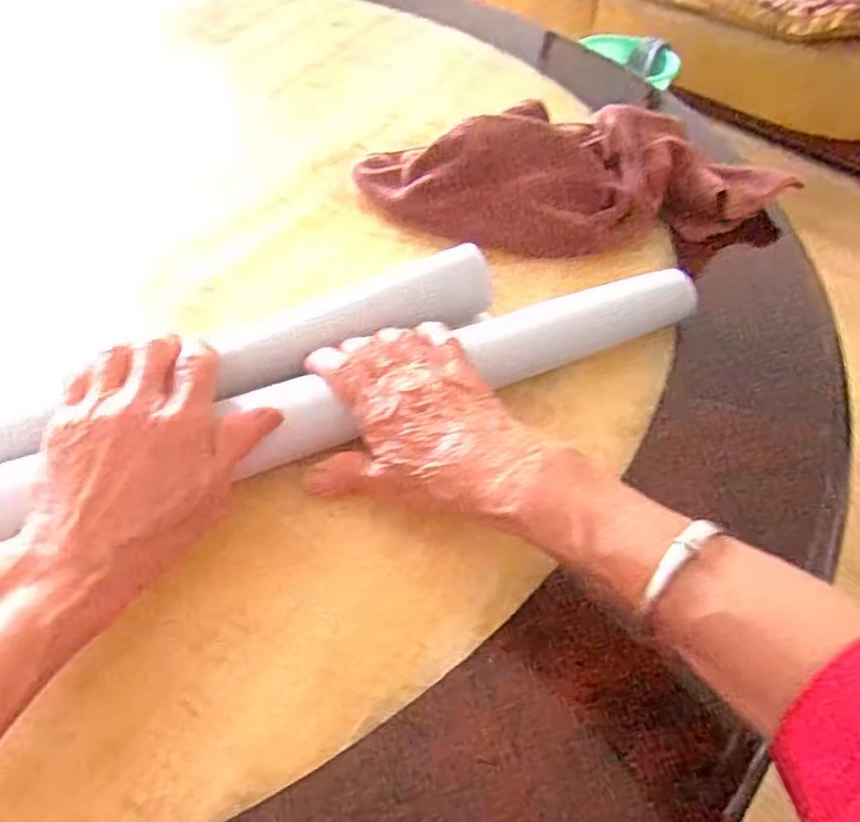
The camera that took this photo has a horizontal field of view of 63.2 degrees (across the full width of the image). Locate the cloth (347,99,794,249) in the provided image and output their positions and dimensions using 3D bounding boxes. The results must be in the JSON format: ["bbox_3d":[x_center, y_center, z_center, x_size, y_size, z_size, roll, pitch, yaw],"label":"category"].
[{"bbox_3d":[0.119,-0.193,0.572,0.348,0.066,0.119,-2,48,-5],"label":"cloth"}]

